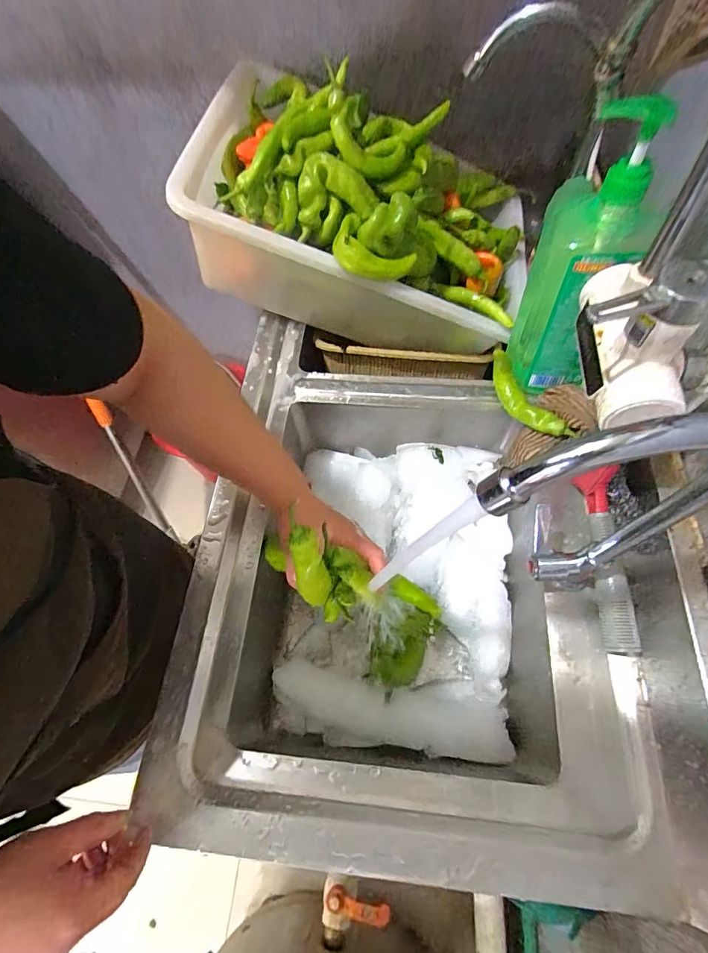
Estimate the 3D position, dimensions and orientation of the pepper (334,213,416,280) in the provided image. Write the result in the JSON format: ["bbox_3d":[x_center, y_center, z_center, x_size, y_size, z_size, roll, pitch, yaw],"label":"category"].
[{"bbox_3d":[0.018,-0.268,0.516,0.093,0.038,0.066,29,68,17],"label":"pepper"}]

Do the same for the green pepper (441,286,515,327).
[{"bbox_3d":[0.169,-0.235,0.588,0.106,0.019,0.022,34,69,18],"label":"green pepper"}]

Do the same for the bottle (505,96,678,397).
[{"bbox_3d":[0.225,-0.202,0.443,0.107,0.269,0.063,35,69,19],"label":"bottle"}]

